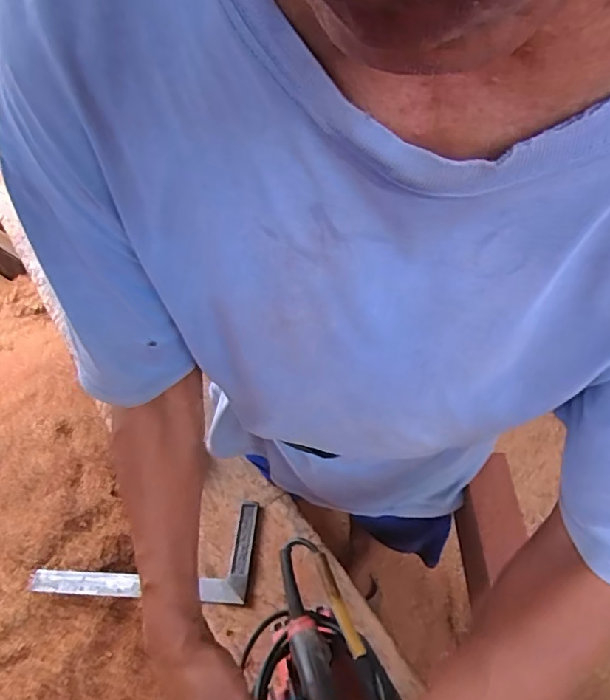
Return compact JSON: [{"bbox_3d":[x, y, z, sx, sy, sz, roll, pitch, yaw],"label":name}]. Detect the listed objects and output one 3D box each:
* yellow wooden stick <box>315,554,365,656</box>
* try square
[{"bbox_3d":[0.035,0.270,0.541,0.015,0.013,0.105,-19,54,-14],"label":"yellow wooden stick"},{"bbox_3d":[-0.221,0.275,0.708,0.306,0.014,0.131,-2,50,11],"label":"try square"}]

